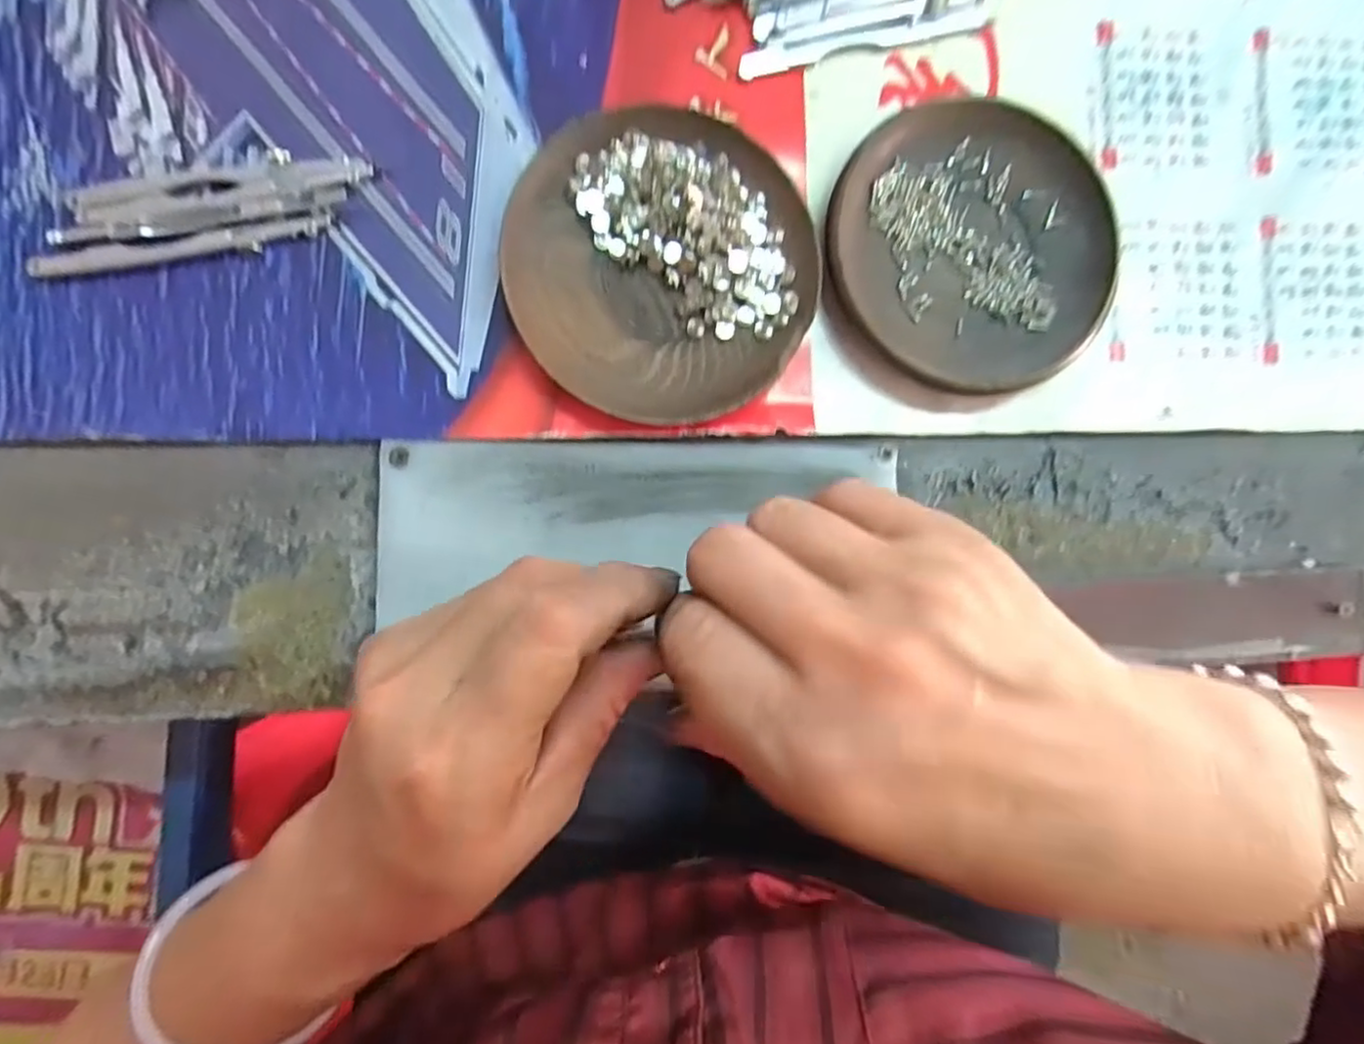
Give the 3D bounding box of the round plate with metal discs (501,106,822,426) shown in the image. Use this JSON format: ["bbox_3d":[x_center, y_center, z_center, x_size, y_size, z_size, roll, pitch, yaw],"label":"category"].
[{"bbox_3d":[-0.007,-0.097,0.257,0.110,0.015,0.115,0,90,-6],"label":"round plate with metal discs"}]

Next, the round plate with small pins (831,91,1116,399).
[{"bbox_3d":[0.113,-0.107,0.267,0.112,0.019,0.109,0,90,-6],"label":"round plate with small pins"}]

